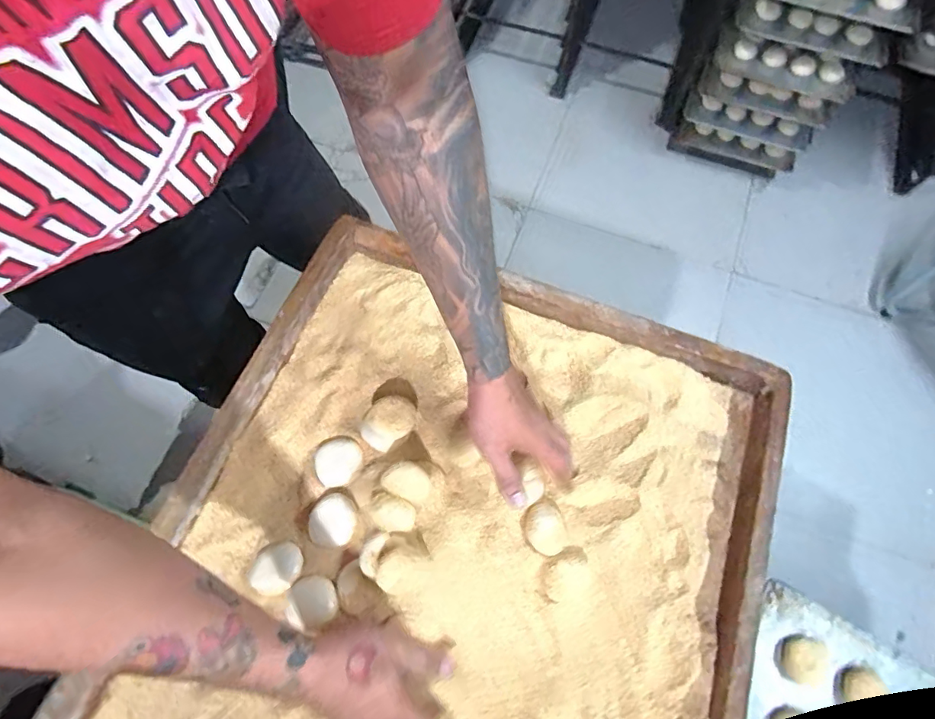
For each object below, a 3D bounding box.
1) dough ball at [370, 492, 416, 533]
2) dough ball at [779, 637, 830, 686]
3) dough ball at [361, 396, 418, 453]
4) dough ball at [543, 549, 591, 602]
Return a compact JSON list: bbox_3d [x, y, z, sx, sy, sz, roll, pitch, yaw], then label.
[{"bbox_3d":[-0.075,0.154,0.490,0.044,0.025,0.032,19,72,5],"label":"dough ball"},{"bbox_3d":[0.388,0.344,0.556,0.046,0.033,0.047,0,71,-1],"label":"dough ball"},{"bbox_3d":[-0.089,0.072,0.553,0.064,0.042,0.048,-31,74,-11],"label":"dough ball"},{"bbox_3d":[0.101,0.224,0.508,0.051,0.037,0.052,5,71,0],"label":"dough ball"}]

